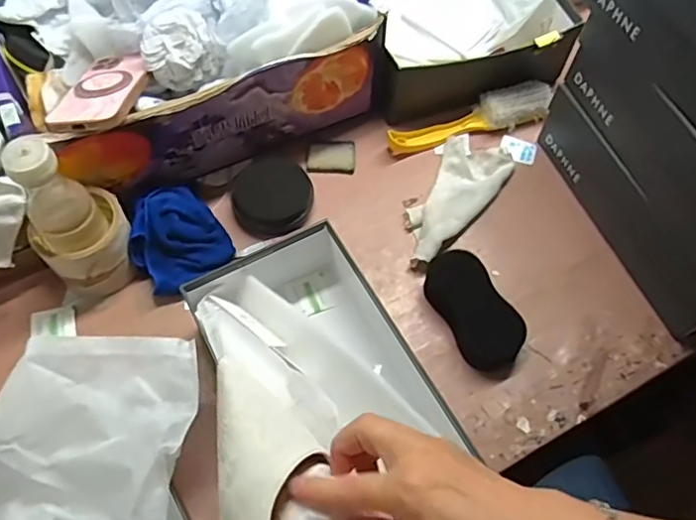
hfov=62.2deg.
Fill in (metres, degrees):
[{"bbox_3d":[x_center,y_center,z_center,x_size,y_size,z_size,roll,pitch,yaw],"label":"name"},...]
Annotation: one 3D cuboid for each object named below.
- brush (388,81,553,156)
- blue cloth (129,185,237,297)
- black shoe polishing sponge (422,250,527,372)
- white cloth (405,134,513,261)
[{"bbox_3d":[0.155,-0.182,0.732,0.216,0.035,0.050,-13,63,-10],"label":"brush"},{"bbox_3d":[-0.185,-0.025,0.626,0.102,0.051,0.099,-33,68,-19],"label":"blue cloth"},{"bbox_3d":[0.131,0.050,0.609,0.060,0.035,0.128,-24,65,-15],"label":"black shoe polishing sponge"},{"bbox_3d":[0.123,-0.077,0.685,0.079,0.028,0.194,32,64,14],"label":"white cloth"}]

